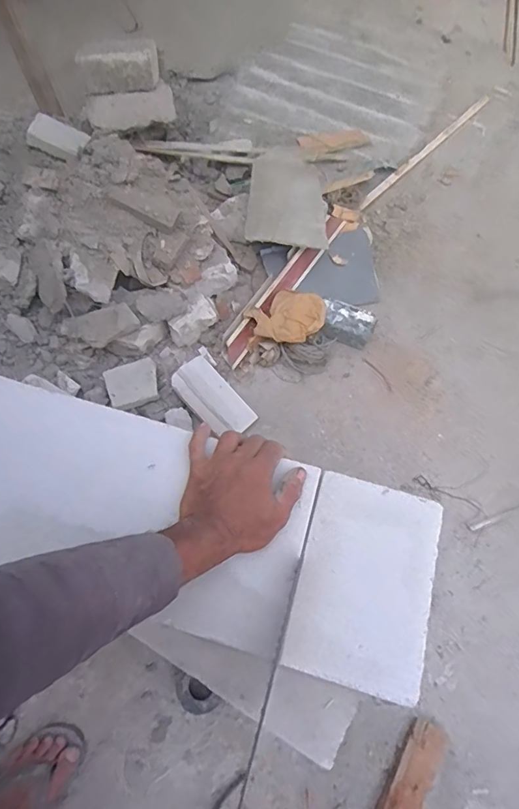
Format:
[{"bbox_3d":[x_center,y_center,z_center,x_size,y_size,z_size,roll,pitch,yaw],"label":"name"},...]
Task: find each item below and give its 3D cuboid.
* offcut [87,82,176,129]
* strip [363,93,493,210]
[{"bbox_3d":[-0.308,-0.709,1.152,0.205,0.080,0.055,-14,68,-6],"label":"offcut"},{"bbox_3d":[0.493,-0.751,1.419,0.029,0.018,0.633,42,73,15],"label":"strip"}]

